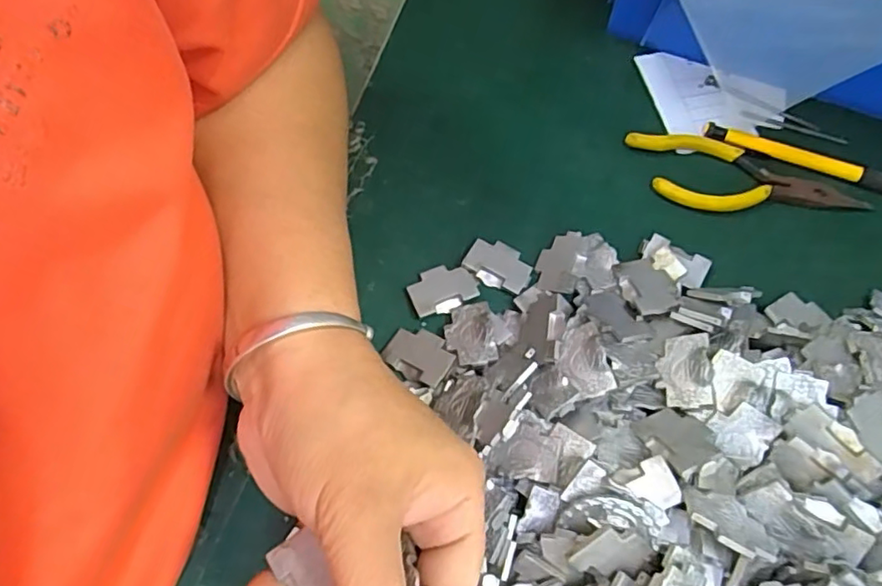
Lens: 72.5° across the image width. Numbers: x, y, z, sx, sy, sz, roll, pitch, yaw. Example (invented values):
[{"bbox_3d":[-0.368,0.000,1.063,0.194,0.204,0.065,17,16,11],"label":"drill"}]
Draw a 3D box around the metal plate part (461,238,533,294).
[{"bbox_3d":[0.032,-0.016,0.326,0.035,0.004,0.025,24,70,8],"label":"metal plate part"}]

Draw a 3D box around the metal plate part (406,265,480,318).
[{"bbox_3d":[0.000,-0.003,0.322,0.034,0.004,0.025,-25,72,-11],"label":"metal plate part"}]

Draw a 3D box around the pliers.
[{"bbox_3d":[0.175,-0.063,0.348,0.139,0.008,0.044,17,69,5],"label":"pliers"}]

